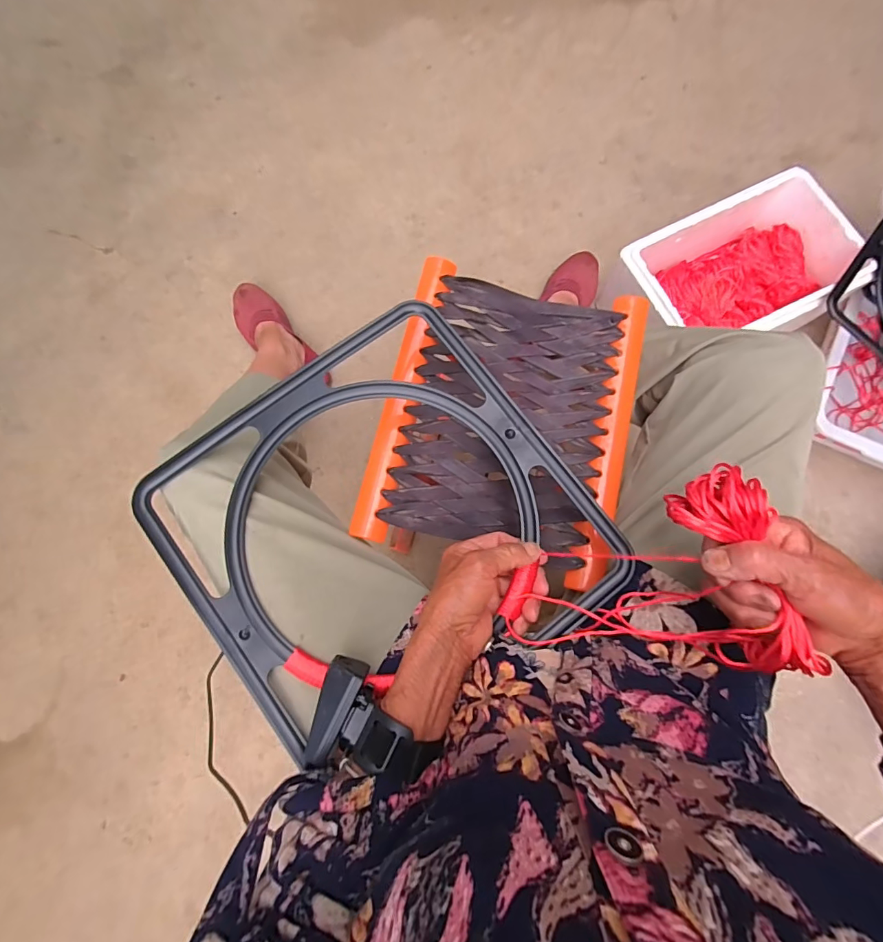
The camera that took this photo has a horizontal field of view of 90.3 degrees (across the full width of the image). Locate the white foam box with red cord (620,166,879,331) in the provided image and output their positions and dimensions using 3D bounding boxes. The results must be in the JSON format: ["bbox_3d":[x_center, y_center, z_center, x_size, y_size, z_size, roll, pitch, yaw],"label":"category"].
[{"bbox_3d":[0.478,-0.310,0.739,0.326,0.140,0.228,-28,80,-4],"label":"white foam box with red cord"}]

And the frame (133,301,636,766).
[{"bbox_3d":[-0.051,0.048,0.380,0.329,0.033,0.324,-35,79,-6],"label":"frame"}]

